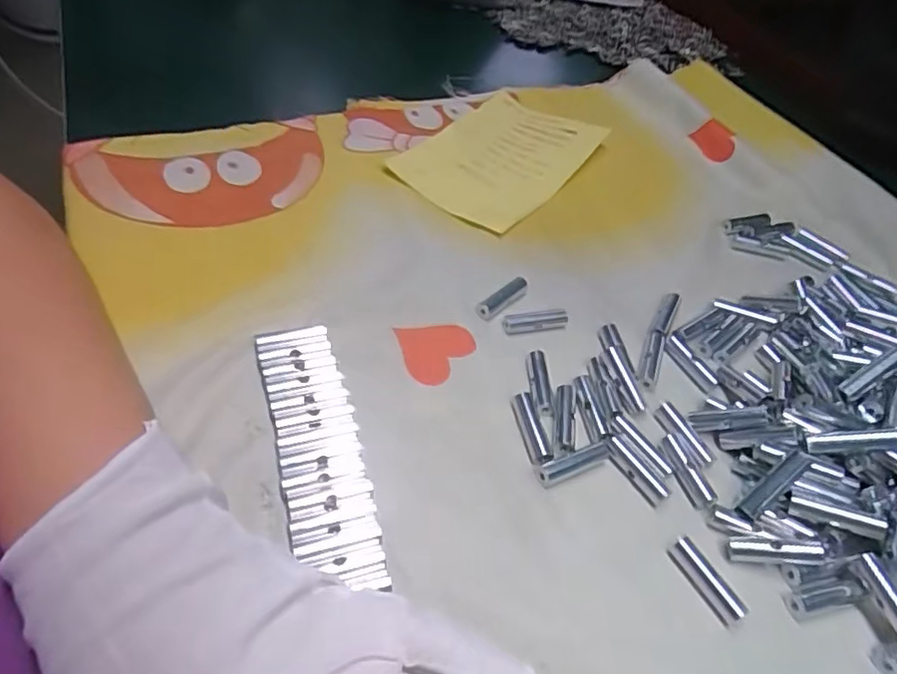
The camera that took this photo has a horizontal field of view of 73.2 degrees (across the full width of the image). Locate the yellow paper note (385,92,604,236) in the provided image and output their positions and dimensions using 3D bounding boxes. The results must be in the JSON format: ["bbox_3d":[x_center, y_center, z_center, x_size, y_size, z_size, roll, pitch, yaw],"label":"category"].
[{"bbox_3d":[0.038,-0.131,0.435,0.100,0.006,0.150,30,53,19],"label":"yellow paper note"}]

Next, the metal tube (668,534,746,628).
[{"bbox_3d":[0.105,0.099,0.245,0.008,0.011,0.034,-21,55,-23],"label":"metal tube"}]

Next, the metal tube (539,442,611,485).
[{"bbox_3d":[0.058,0.057,0.275,0.038,0.005,0.008,-18,54,-21],"label":"metal tube"}]

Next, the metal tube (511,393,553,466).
[{"bbox_3d":[0.039,0.042,0.282,0.010,0.006,0.036,-7,50,-12],"label":"metal tube"}]

